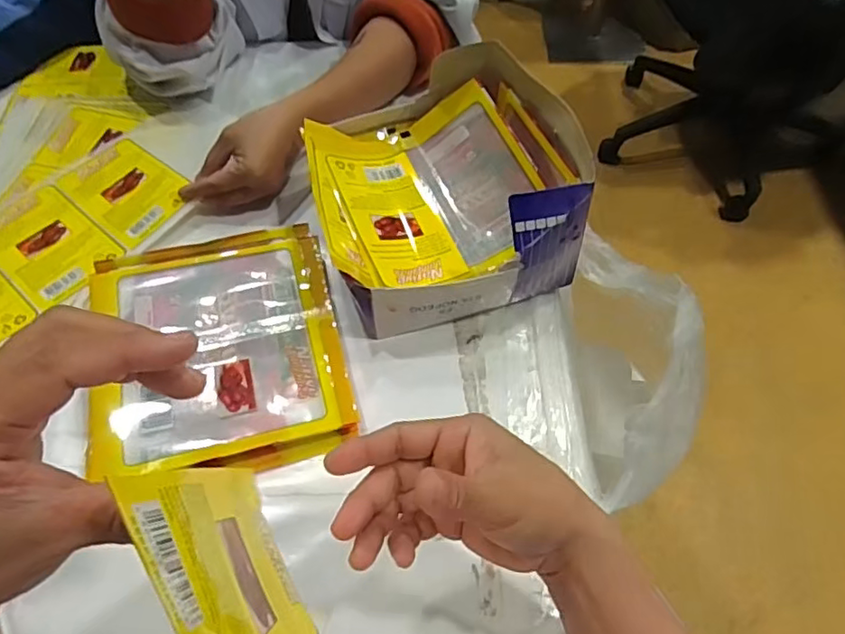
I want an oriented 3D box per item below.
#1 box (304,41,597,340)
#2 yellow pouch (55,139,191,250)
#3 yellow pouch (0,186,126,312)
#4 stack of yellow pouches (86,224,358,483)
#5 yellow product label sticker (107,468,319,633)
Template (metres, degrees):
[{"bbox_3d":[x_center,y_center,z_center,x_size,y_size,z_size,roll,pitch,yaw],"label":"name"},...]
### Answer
[{"bbox_3d":[0.017,-0.110,0.506,0.198,0.099,0.212,-12,56,-7],"label":"box"},{"bbox_3d":[-0.278,-0.122,0.572,0.133,0.008,0.083,36,63,23],"label":"yellow pouch"},{"bbox_3d":[-0.333,-0.064,0.540,0.128,0.014,0.084,36,63,23],"label":"yellow pouch"},{"bbox_3d":[-0.155,0.010,0.465,0.175,0.028,0.217,-12,56,-7],"label":"stack of yellow pouches"},{"bbox_3d":[-0.064,0.092,0.219,0.008,0.130,0.080,-29,78,-8],"label":"yellow product label sticker"}]

